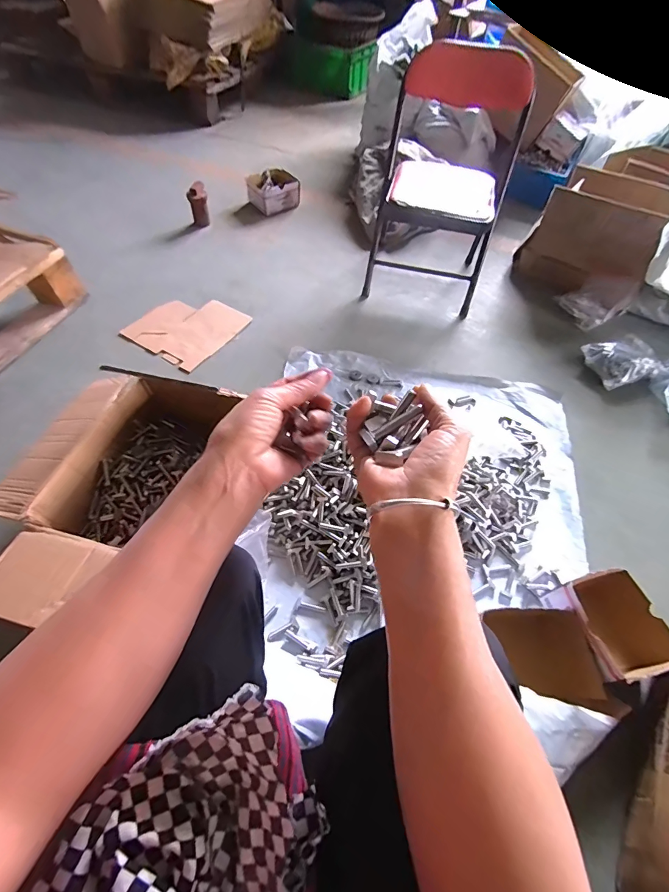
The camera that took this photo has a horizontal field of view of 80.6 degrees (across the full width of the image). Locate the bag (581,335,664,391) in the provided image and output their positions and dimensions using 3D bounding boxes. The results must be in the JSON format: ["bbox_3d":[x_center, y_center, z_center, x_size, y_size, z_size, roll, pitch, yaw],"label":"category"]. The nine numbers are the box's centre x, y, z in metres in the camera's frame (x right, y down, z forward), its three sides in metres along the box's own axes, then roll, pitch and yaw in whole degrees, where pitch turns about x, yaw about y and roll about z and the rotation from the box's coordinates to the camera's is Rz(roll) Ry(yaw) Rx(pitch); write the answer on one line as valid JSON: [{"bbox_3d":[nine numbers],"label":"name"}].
[{"bbox_3d":[0.753,-0.226,1.035,0.160,0.066,0.136,-13,56,-14],"label":"bag"}]

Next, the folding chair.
[{"bbox_3d":[0.297,-0.713,1.089,0.329,0.510,0.366,15,56,9],"label":"folding chair"}]

